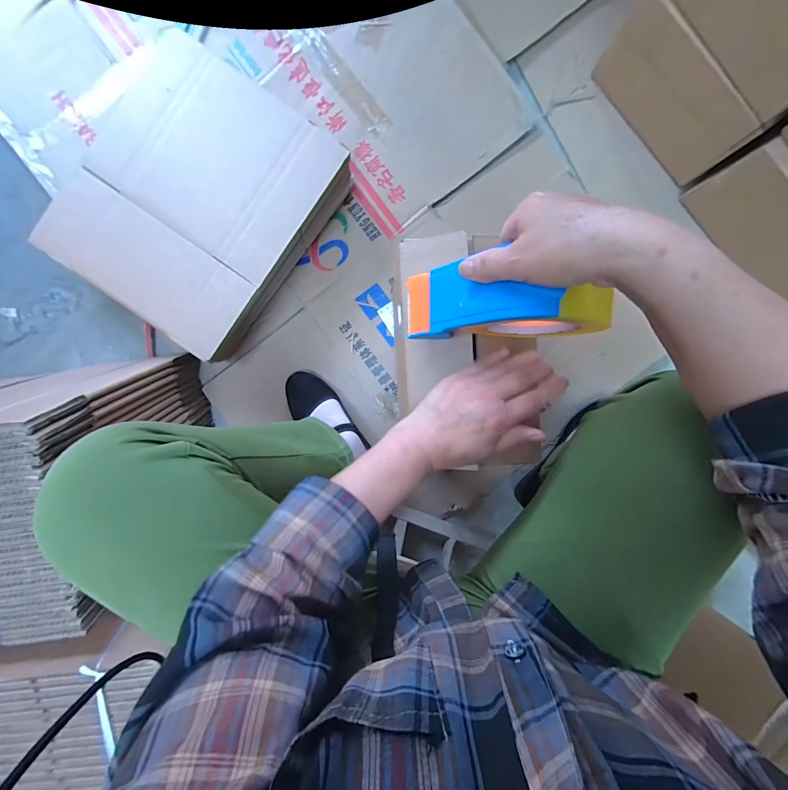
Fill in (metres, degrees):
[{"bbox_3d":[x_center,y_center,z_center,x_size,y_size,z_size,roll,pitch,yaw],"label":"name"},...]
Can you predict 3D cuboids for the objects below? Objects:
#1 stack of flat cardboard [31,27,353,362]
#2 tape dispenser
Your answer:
[{"bbox_3d":[-0.316,-0.307,0.593,0.356,0.112,0.389,36,93,-1],"label":"stack of flat cardboard"},{"bbox_3d":[0.091,-0.084,0.325,0.155,0.105,0.066,-1,93,1],"label":"tape dispenser"}]

